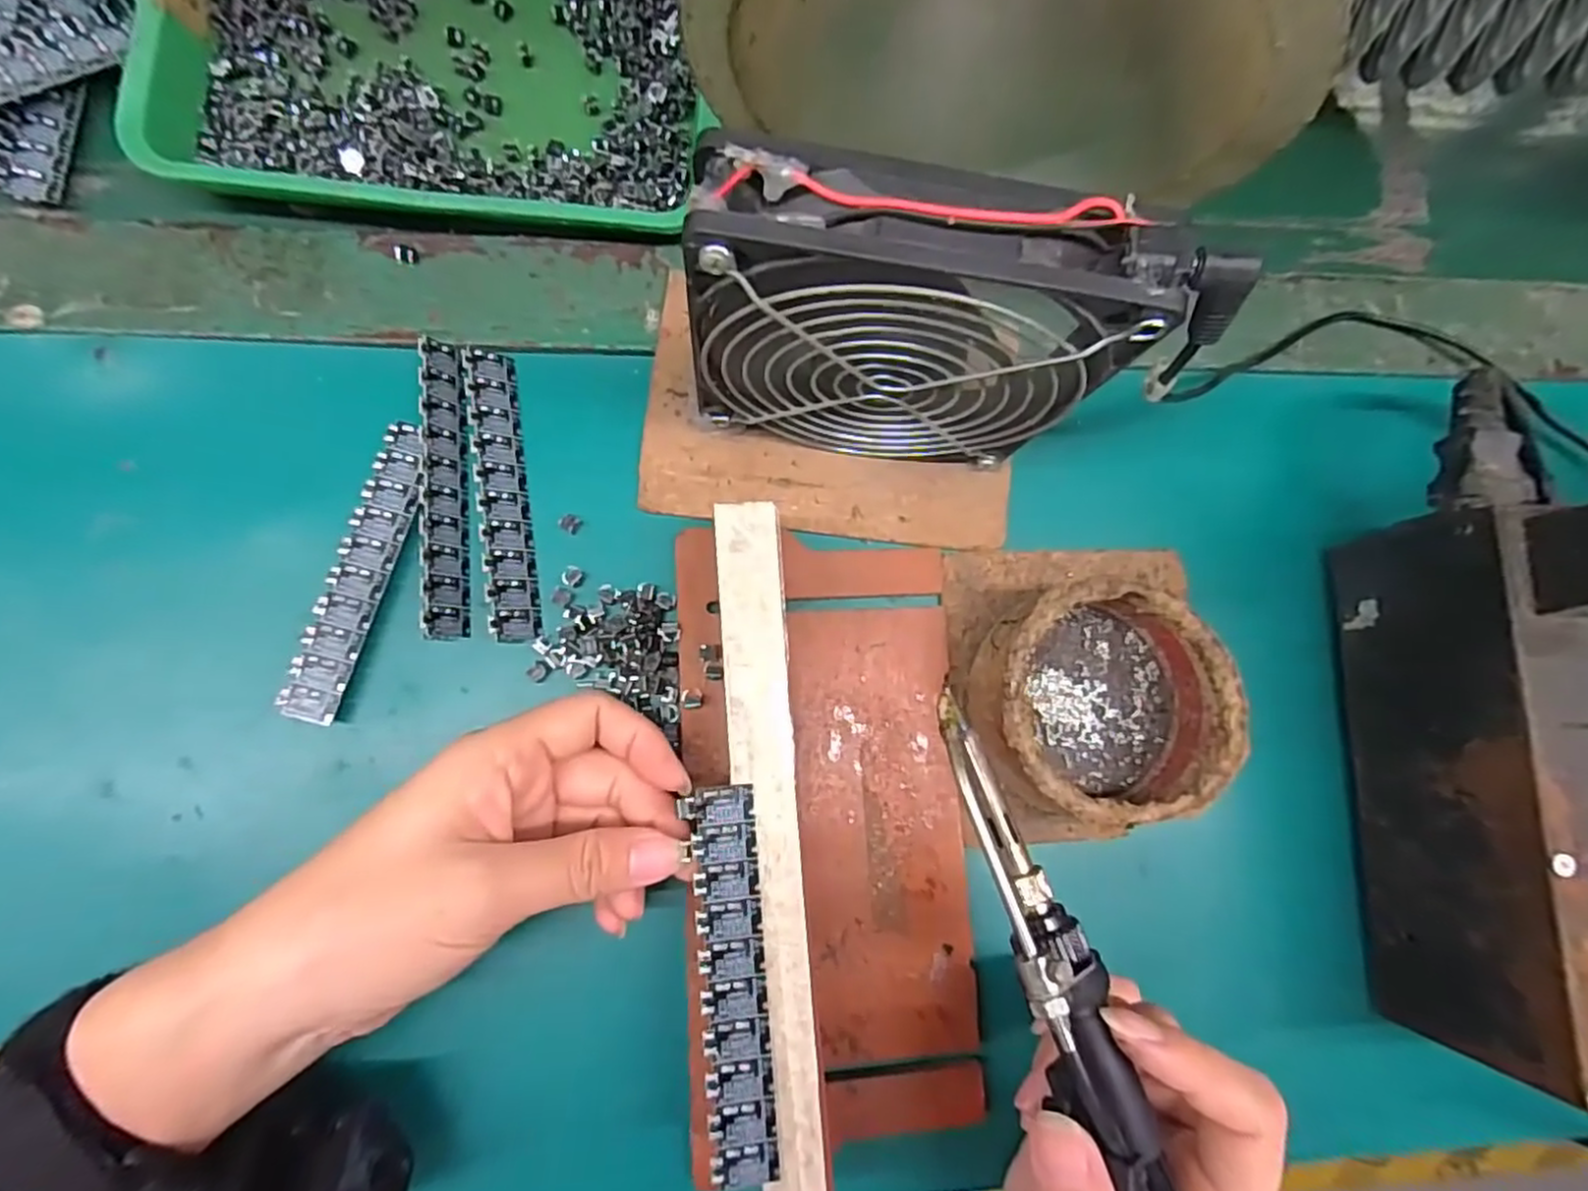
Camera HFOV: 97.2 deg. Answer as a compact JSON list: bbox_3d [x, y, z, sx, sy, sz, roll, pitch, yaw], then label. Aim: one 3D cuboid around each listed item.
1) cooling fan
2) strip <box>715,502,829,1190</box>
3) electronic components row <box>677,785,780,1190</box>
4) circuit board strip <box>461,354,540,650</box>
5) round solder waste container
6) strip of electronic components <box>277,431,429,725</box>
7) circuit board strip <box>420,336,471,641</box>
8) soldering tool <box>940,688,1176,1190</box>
[{"bbox_3d":[0.035,-0.072,0.216,0.128,0.127,0.027,6,82,-5],"label":"cooling fan"},{"bbox_3d":[-0.007,0.078,0.215,0.021,0.006,0.216,-3,82,-6],"label":"strip"},{"bbox_3d":[-0.018,0.113,0.206,0.020,0.004,0.108,-4,81,-6],"label":"electronic components row"},{"bbox_3d":[-0.107,-0.038,0.256,0.015,0.011,0.109,-8,83,-7],"label":"circuit board strip"},{"bbox_3d":[0.106,0.038,0.249,0.091,0.039,0.081,-10,83,-7],"label":"round solder waste container"},{"bbox_3d":[-0.153,-0.009,0.249,0.019,0.009,0.107,16,81,-3],"label":"strip of electronic components"},{"bbox_3d":[-0.126,-0.040,0.253,0.004,0.019,0.110,-9,81,26],"label":"circuit board strip"},{"bbox_3d":[0.080,0.126,0.179,0.021,0.022,0.207,-18,76,-8],"label":"soldering tool"}]

